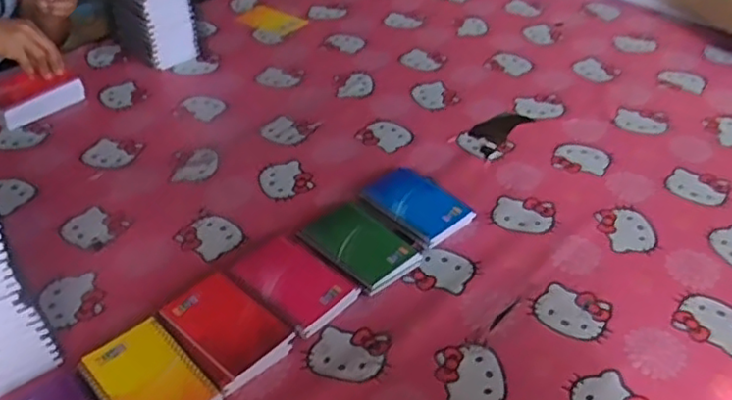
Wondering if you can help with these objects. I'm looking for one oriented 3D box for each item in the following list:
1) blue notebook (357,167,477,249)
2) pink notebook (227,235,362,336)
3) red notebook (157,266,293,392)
[{"bbox_3d":[0.072,0.004,0.872,0.101,0.016,0.129,-22,50,-34],"label":"blue notebook"},{"bbox_3d":[-0.080,0.090,0.748,0.119,0.012,0.094,38,48,23],"label":"pink notebook"},{"bbox_3d":[-0.148,0.134,0.708,0.090,0.012,0.131,-36,56,-25],"label":"red notebook"}]

